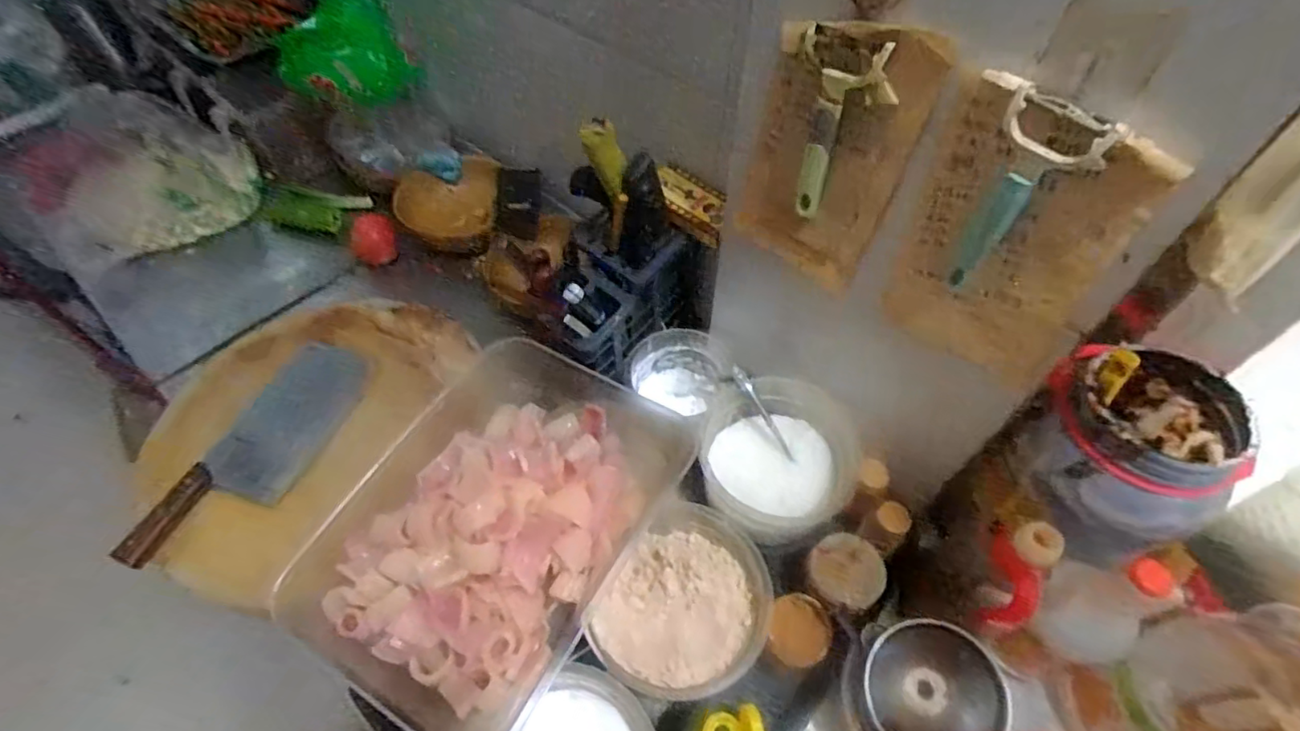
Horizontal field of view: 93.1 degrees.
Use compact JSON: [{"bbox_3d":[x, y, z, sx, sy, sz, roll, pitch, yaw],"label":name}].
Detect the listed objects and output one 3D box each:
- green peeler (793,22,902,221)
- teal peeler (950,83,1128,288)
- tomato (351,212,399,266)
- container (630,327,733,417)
[{"bbox_3d":[0.143,-0.180,0.488,0.071,0.155,0.013,24,57,15],"label":"green peeler"},{"bbox_3d":[0.245,-0.105,0.421,0.027,0.158,0.060,-34,62,-23],"label":"teal peeler"},{"bbox_3d":[-0.430,-0.195,0.970,0.070,0.074,0.054,-25,58,-18],"label":"tomato"},{"bbox_3d":[0.041,0.010,0.818,0.105,0.081,0.098,1,54,-1],"label":"container"}]

